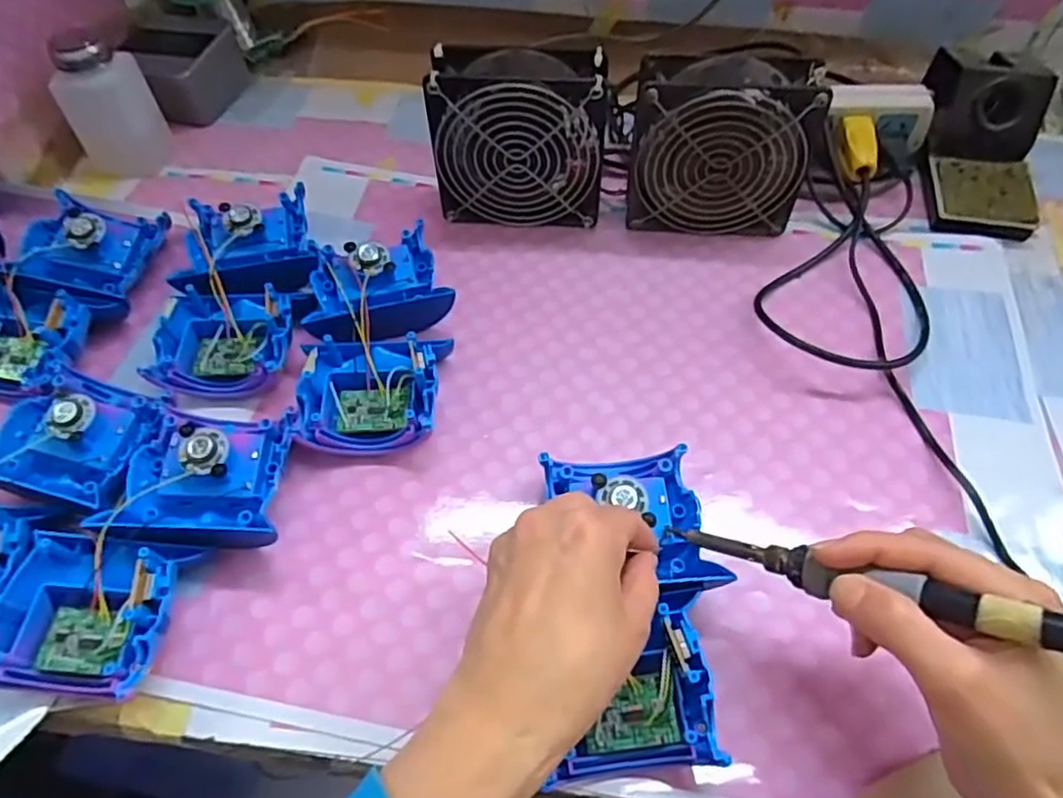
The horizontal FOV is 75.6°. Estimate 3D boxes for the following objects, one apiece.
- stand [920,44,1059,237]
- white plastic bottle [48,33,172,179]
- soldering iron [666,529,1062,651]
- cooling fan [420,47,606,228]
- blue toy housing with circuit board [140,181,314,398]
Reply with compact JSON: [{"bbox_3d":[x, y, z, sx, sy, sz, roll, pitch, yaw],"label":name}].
[{"bbox_3d":[0.347,-0.204,0.524,0.071,0.070,0.153,8,58,6],"label":"stand"},{"bbox_3d":[-0.338,-0.236,0.544,0.052,0.093,0.051,1,57,1],"label":"white plastic bottle"},{"bbox_3d":[0.148,0.077,0.278,0.208,0.017,0.018,4,50,44],"label":"soldering iron"},{"bbox_3d":[-0.008,-0.186,0.499,0.122,0.117,0.049,4,57,3],"label":"cooling fan"},{"bbox_3d":[-0.196,-0.076,0.470,0.094,0.038,0.166,-4,57,-2],"label":"blue toy housing with circuit board"}]

